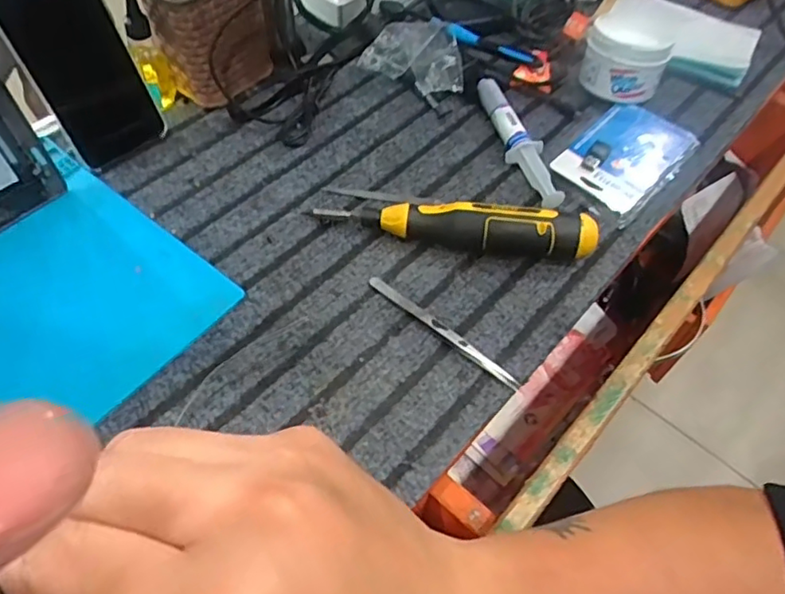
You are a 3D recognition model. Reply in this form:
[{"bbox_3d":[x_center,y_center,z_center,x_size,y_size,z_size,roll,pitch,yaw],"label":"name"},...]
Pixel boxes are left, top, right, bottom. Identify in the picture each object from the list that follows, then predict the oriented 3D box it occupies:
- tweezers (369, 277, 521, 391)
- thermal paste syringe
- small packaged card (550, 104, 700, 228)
[{"bbox_3d":[0.036,0.023,0.441,0.133,0.011,0.011,38,62,19],"label":"tweezers"},{"bbox_3d":[0.112,-0.142,0.552,0.027,0.024,0.158,-11,58,-11],"label":"thermal paste syringe"},{"bbox_3d":[0.213,-0.131,0.551,0.084,0.015,0.134,40,63,20],"label":"small packaged card"}]

